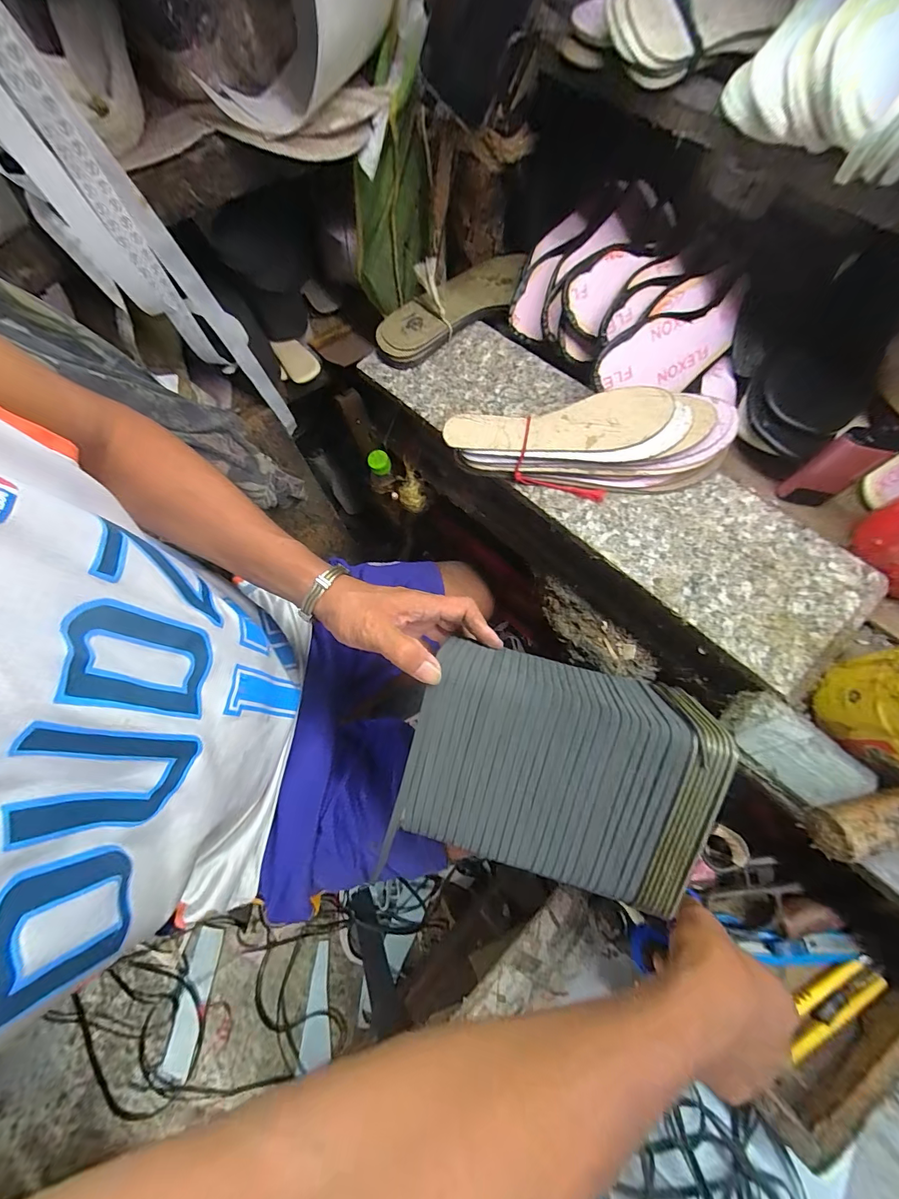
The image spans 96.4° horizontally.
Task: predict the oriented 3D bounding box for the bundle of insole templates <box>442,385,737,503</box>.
[{"bbox_3d":[0.138,-0.156,0.409,0.270,0.043,0.096,-4,71,1],"label":"bundle of insole templates"}]

